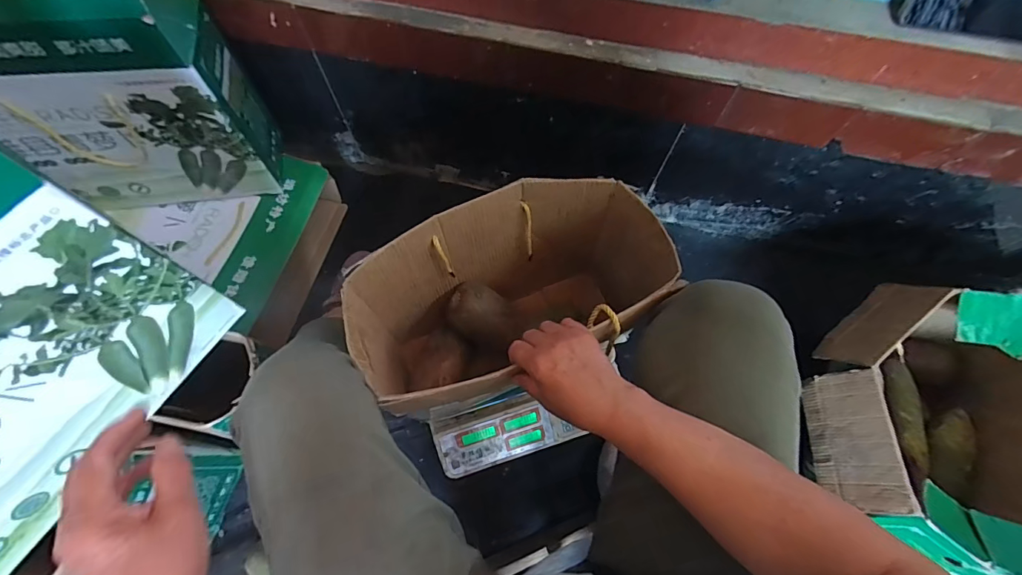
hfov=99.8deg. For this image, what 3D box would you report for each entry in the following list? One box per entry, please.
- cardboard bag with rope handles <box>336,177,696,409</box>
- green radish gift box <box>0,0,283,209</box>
[{"bbox_3d":[-0.003,0.032,0.589,0.356,0.264,0.203,-22,70,-9],"label":"cardboard bag with rope handles"},{"bbox_3d":[-0.563,-0.281,0.620,0.315,0.350,0.156,-9,68,-4],"label":"green radish gift box"}]

